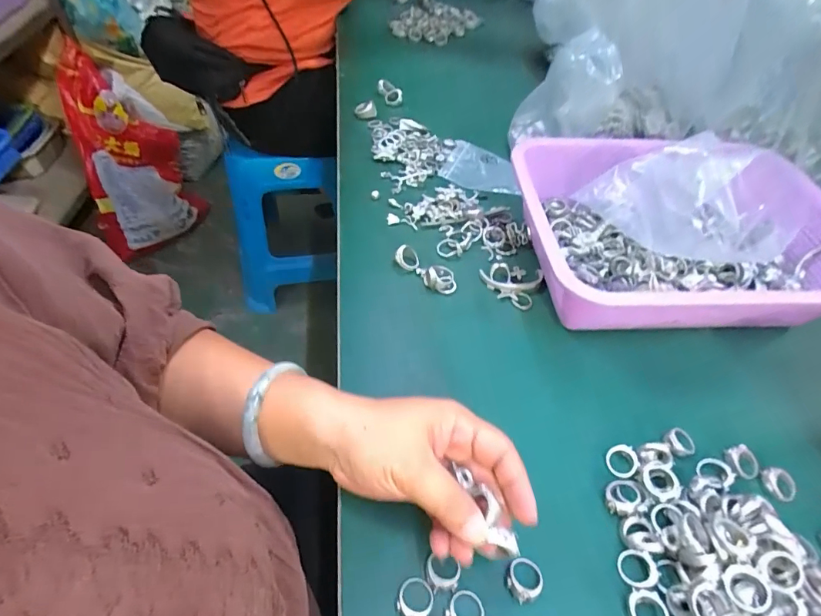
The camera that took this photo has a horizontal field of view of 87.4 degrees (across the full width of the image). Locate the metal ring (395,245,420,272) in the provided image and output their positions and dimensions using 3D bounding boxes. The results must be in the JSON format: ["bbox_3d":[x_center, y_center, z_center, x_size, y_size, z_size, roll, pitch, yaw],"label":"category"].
[{"bbox_3d":[-0.003,-0.050,0.430,0.026,0.006,0.022,45,79,-4],"label":"metal ring"}]

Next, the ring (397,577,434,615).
[{"bbox_3d":[0.004,0.173,0.256,0.022,0.007,0.021,1,52,-2],"label":"ring"}]

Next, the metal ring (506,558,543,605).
[{"bbox_3d":[0.071,0.168,0.267,0.023,0.010,0.021,1,52,-2],"label":"metal ring"}]

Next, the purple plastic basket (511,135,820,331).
[{"bbox_3d":[0.256,-0.068,0.419,0.284,0.080,0.216,0,52,-3],"label":"purple plastic basket"}]

